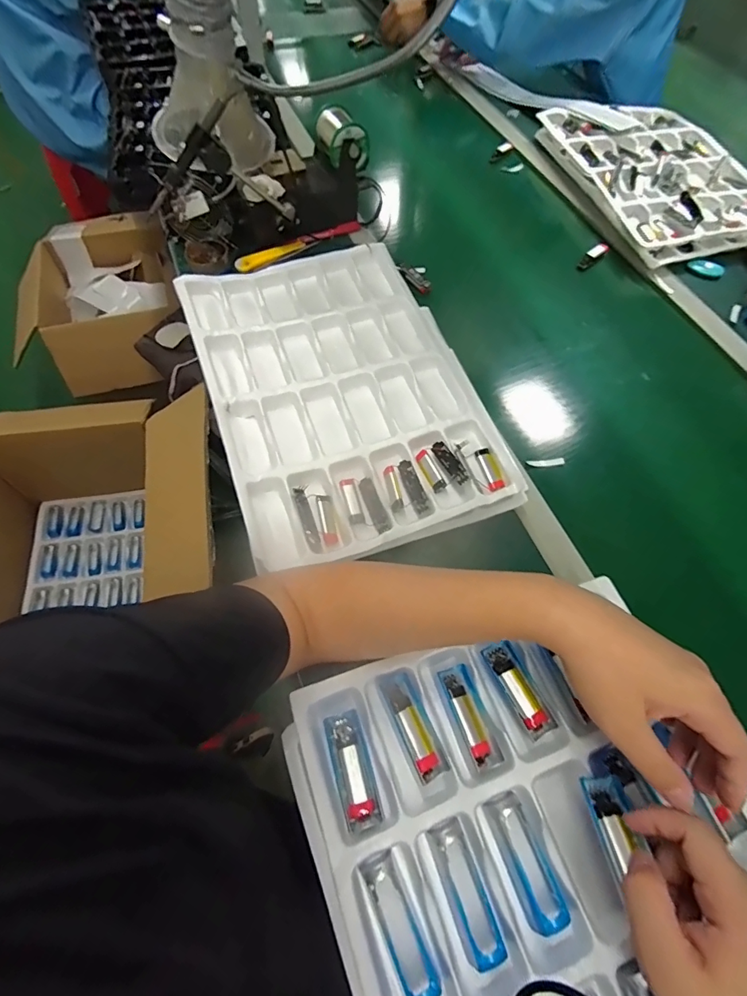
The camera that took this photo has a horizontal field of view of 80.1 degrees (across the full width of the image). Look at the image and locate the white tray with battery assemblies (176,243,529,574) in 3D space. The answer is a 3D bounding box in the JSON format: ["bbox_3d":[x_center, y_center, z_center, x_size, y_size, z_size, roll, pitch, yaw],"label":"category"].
[{"bbox_3d":[-0.038,-0.145,0.578,0.326,0.056,0.464,-18,64,-11],"label":"white tray with battery assemblies"}]

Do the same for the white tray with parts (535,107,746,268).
[{"bbox_3d":[0.553,-0.634,0.867,0.324,0.036,0.479,-11,63,-8],"label":"white tray with parts"}]

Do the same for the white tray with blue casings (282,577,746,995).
[{"bbox_3d":[0.149,0.308,0.297,0.311,0.047,0.432,-17,64,-11],"label":"white tray with blue casings"}]

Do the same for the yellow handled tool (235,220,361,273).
[{"bbox_3d":[-0.123,-0.427,0.746,0.232,0.013,0.026,-31,67,-17],"label":"yellow handled tool"}]

